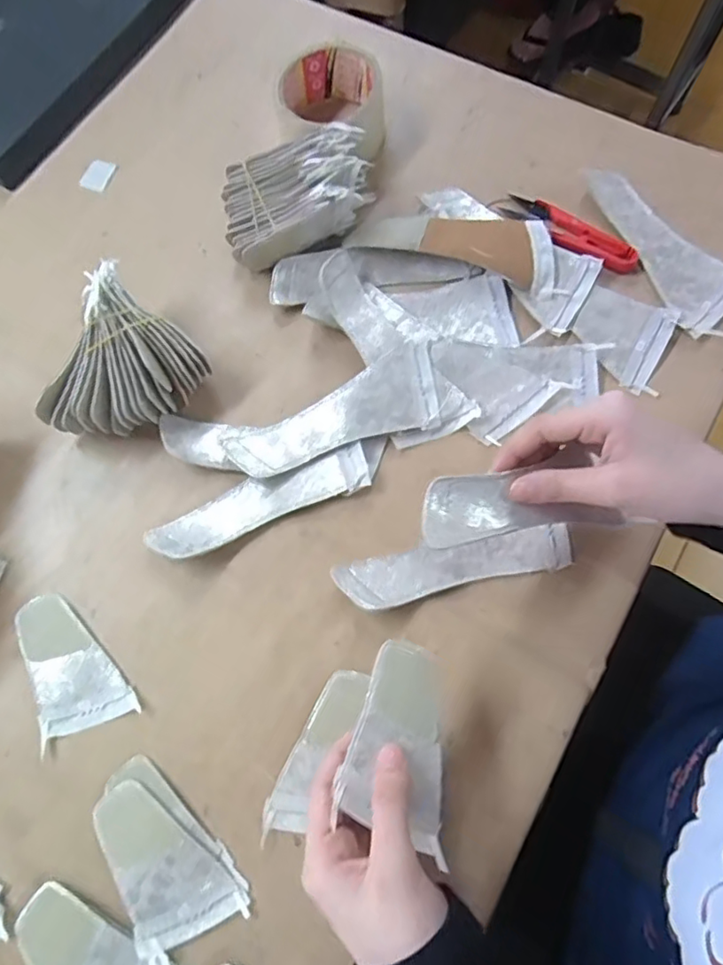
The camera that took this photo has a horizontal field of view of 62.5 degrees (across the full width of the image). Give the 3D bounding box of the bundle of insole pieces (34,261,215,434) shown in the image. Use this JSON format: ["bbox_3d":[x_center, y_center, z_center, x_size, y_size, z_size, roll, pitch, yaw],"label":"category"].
[{"bbox_3d":[-0.178,-0.078,0.428,0.092,0.062,0.105,40,77,12],"label":"bundle of insole pieces"}]

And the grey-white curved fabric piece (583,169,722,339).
[{"bbox_3d":[0.240,-0.189,0.471,0.058,0.015,0.166,-26,74,-7],"label":"grey-white curved fabric piece"}]

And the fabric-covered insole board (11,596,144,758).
[{"bbox_3d":[-0.192,0.116,0.394,0.061,0.004,0.094,-23,73,-6],"label":"fabric-covered insole board"}]

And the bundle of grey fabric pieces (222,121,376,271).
[{"bbox_3d":[-0.050,-0.224,0.472,0.120,0.058,0.080,-13,73,-3],"label":"bundle of grey fabric pieces"}]

